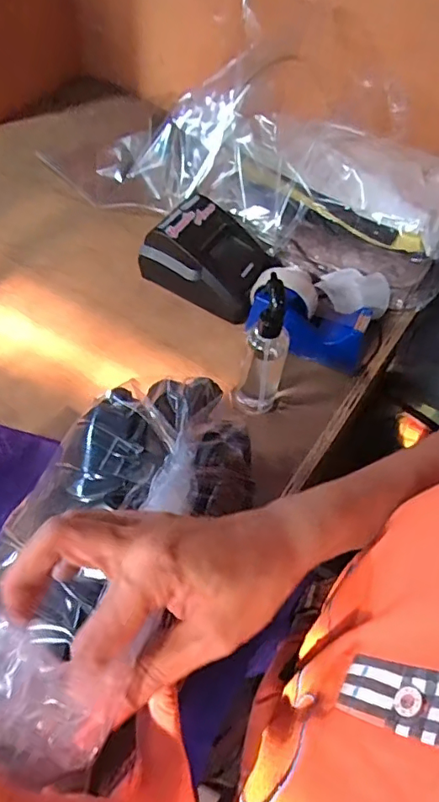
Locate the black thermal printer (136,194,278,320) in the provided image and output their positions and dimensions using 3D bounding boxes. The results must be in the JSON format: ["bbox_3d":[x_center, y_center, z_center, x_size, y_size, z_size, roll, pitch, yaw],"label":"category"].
[{"bbox_3d":[-0.011,-0.208,0.773,0.175,0.091,0.122,28,60,12],"label":"black thermal printer"}]

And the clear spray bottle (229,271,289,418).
[{"bbox_3d":[0.052,-0.055,0.616,0.056,0.194,0.047,14,58,4],"label":"clear spray bottle"}]

